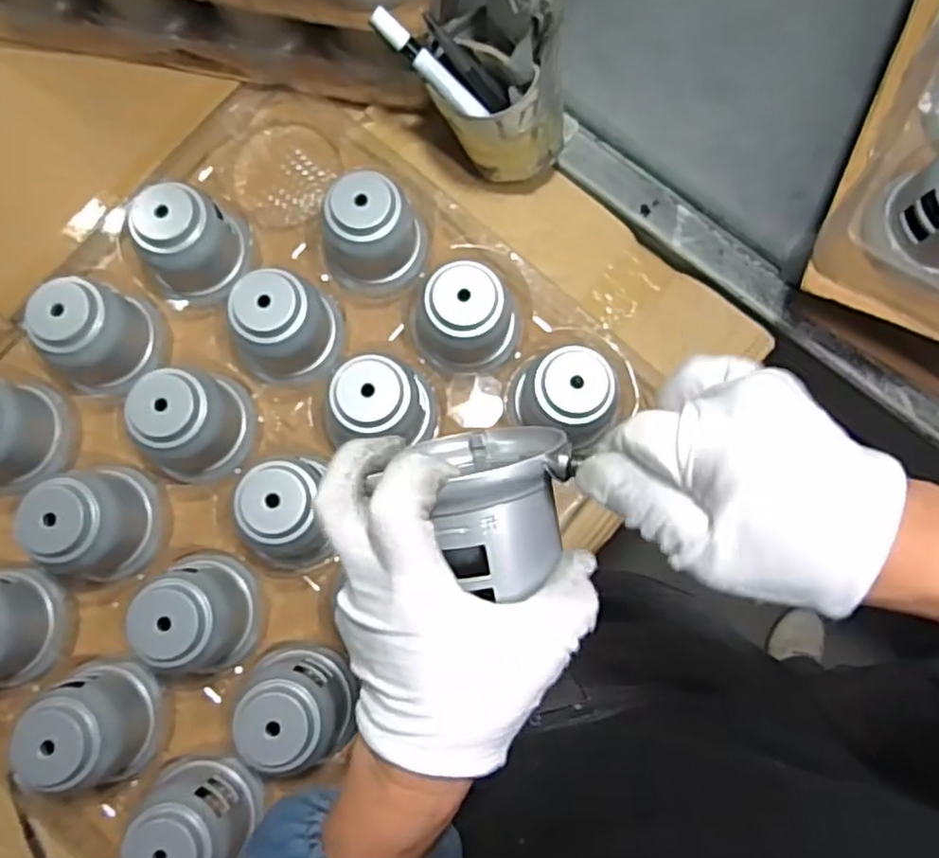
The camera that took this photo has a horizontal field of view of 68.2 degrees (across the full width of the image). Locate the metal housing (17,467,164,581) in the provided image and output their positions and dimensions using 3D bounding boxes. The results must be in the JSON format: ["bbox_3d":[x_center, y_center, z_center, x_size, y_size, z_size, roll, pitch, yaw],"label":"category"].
[{"bbox_3d":[-0.283,0.070,0.521,0.074,0.074,0.087,-3,81,-2],"label":"metal housing"}]

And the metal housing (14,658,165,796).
[{"bbox_3d":[-0.272,0.218,0.501,0.074,0.083,0.087,0,80,-1],"label":"metal housing"}]

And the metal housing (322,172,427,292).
[{"bbox_3d":[-0.080,-0.161,0.564,0.085,0.082,0.075,9,80,0],"label":"metal housing"}]

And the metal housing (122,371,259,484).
[{"bbox_3d":[-0.214,-0.005,0.535,0.079,0.072,0.082,-15,81,-4],"label":"metal housing"}]

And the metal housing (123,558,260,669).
[{"bbox_3d":[-0.197,0.137,0.512,0.075,0.076,0.071,0,80,-1],"label":"metal housing"}]

